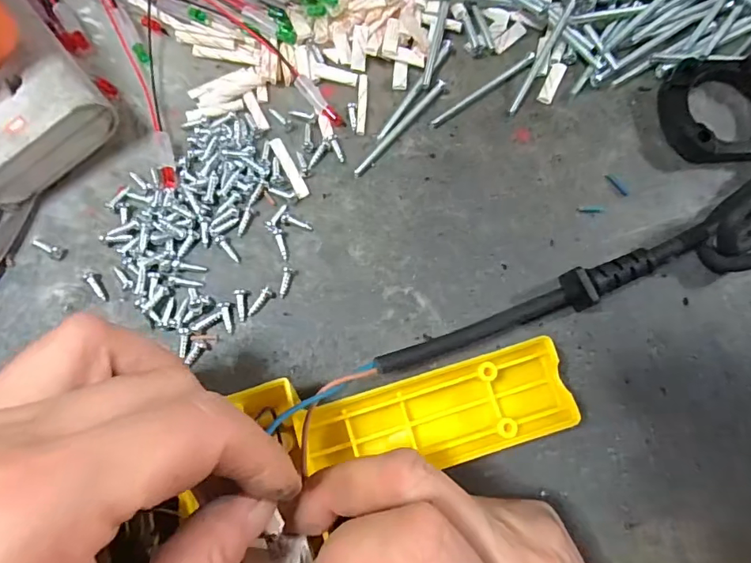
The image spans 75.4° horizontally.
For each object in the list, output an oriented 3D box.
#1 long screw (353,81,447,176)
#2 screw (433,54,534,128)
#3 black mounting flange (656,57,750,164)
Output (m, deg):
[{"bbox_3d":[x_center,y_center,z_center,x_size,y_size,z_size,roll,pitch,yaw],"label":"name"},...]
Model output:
[{"bbox_3d":[0.012,-0.072,0.227,0.004,0.006,0.062,42,79,7],"label":"long screw"},{"bbox_3d":[0.051,-0.092,0.232,0.060,0.006,0.005,-34,80,-8],"label":"screw"},{"bbox_3d":[0.166,-0.081,0.229,0.058,0.013,0.050,0,77,-2],"label":"black mounting flange"}]

